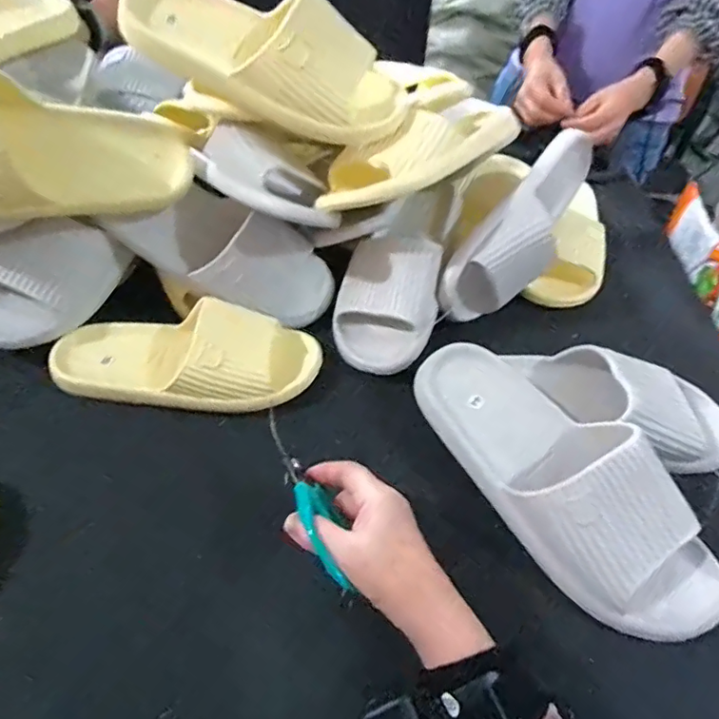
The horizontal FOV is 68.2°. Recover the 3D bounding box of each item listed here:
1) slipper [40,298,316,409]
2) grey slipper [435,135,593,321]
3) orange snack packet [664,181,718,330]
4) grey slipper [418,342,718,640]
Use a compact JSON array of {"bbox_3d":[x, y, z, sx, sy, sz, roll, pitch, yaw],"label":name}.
[{"bbox_3d":[-0.162,-0.010,0.492,0.242,0.061,0.099,9,49,1],"label":"slipper"},{"bbox_3d":[0.185,-0.135,0.580,0.071,0.089,0.264,35,77,21],"label":"grey slipper"},{"bbox_3d":[0.456,-0.135,0.698,0.016,0.070,0.240,5,49,-2],"label":"orange snack packet"},{"bbox_3d":[0.158,0.090,0.425,0.113,0.073,0.279,-33,60,-29],"label":"grey slipper"}]

